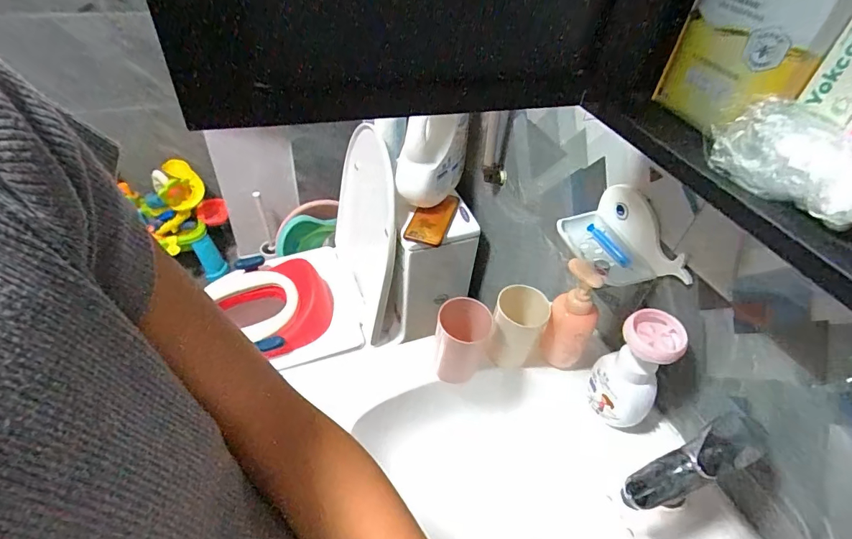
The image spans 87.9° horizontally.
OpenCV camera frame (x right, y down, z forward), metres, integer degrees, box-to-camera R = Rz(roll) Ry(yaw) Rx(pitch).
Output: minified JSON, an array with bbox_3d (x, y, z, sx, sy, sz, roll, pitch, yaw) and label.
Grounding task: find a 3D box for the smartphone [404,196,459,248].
[{"bbox_3d":[0.012,-0.105,0.895,0.075,0.015,0.130,21,70,4],"label":"smartphone"}]

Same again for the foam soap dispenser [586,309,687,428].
[{"bbox_3d":[0.258,0.125,0.548,0.060,0.159,0.076,-32,56,-32],"label":"foam soap dispenser"}]

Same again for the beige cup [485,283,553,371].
[{"bbox_3d":[0.129,0.083,0.627,0.071,0.107,0.062,22,47,15],"label":"beige cup"}]

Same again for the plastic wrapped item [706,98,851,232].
[{"bbox_3d":[0.274,-0.075,0.319,0.045,0.051,0.123,-18,50,-23],"label":"plastic wrapped item"}]

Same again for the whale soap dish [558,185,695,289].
[{"bbox_3d":[0.240,-0.033,0.558,0.088,0.081,0.158,-9,47,-15],"label":"whale soap dish"}]

